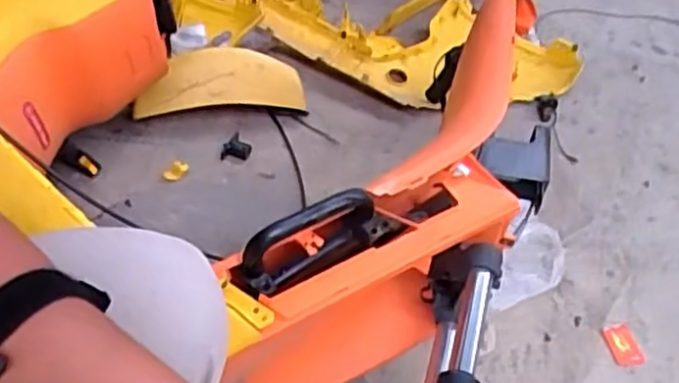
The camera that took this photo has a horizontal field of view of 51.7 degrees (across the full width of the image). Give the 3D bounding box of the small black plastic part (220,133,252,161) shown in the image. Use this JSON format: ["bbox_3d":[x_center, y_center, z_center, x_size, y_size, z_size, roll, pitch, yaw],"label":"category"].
[{"bbox_3d":[-0.175,-0.074,1.201,0.047,0.019,0.060,11,44,-2],"label":"small black plastic part"}]

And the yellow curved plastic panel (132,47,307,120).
[{"bbox_3d":[-0.199,-0.177,1.203,0.289,0.107,0.083,0,45,-13],"label":"yellow curved plastic panel"}]

